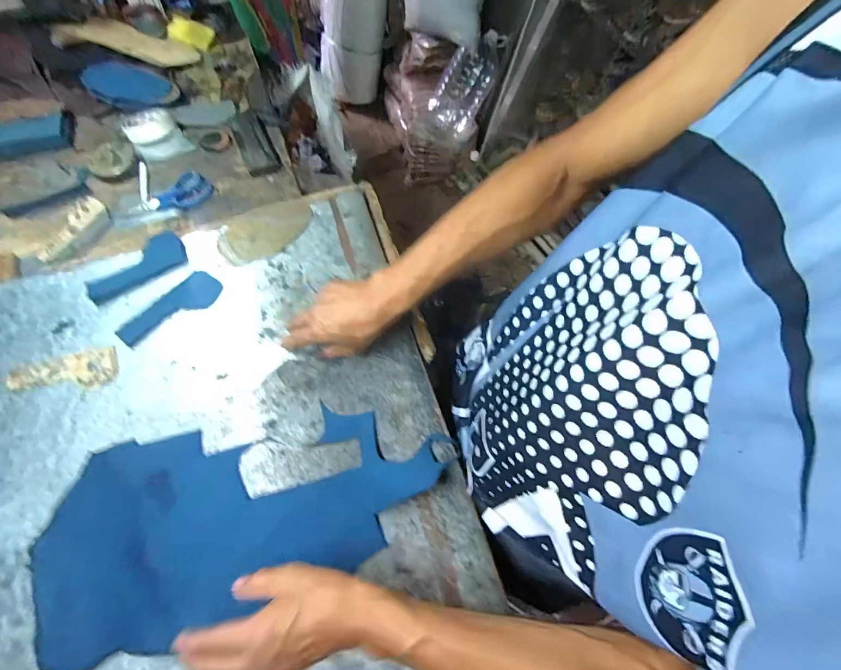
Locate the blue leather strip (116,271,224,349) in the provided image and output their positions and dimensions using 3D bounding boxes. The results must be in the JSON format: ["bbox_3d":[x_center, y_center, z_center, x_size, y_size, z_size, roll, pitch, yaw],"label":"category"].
[{"bbox_3d":[-0.340,-0.036,0.546,0.051,0.006,0.136,36,69,16],"label":"blue leather strip"}]

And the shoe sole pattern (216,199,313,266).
[{"bbox_3d":[-0.231,-0.158,0.595,0.141,0.007,0.078,-30,79,-12],"label":"shoe sole pattern"}]

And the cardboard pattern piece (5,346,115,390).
[{"bbox_3d":[-0.455,0.050,0.507,0.131,0.005,0.051,-14,67,-4],"label":"cardboard pattern piece"}]

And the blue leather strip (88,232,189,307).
[{"bbox_3d":[-0.410,-0.101,0.574,0.134,0.008,0.064,-33,80,-15],"label":"blue leather strip"}]

